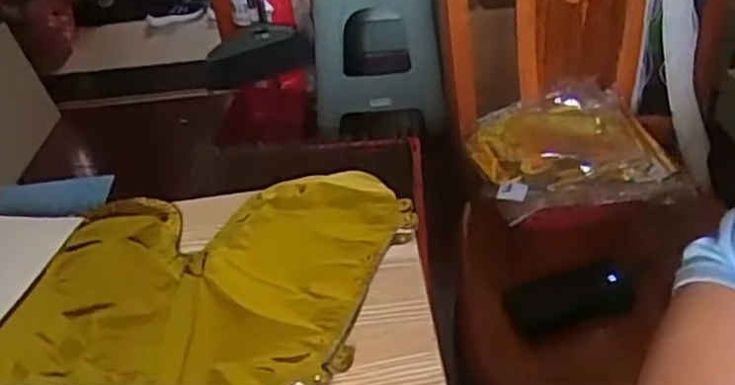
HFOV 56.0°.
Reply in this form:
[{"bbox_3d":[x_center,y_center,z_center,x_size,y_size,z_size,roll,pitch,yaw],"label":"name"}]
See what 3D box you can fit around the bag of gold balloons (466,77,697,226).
[{"bbox_3d":[0.292,-0.066,1.000,0.279,0.053,0.233,-11,38,-5],"label":"bag of gold balloons"}]

